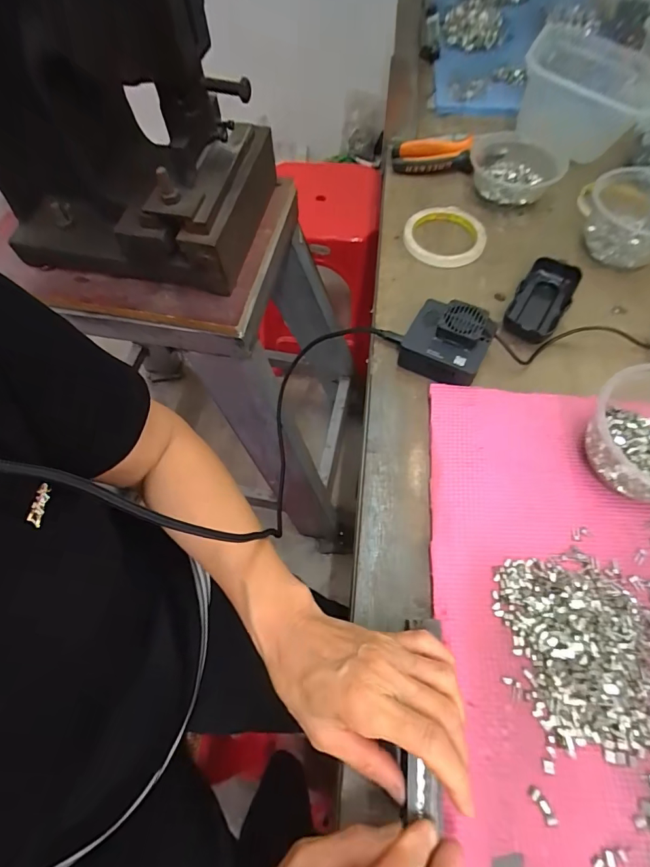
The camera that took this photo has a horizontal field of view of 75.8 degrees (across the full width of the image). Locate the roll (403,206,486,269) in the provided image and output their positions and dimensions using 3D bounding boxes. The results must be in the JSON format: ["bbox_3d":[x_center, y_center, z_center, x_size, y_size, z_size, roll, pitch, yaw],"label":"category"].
[{"bbox_3d":[0.148,-0.244,0.513,0.095,0.013,0.097,-1,62,3],"label":"roll"}]

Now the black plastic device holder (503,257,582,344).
[{"bbox_3d":[0.232,-0.141,0.448,0.053,0.022,0.117,32,69,18],"label":"black plastic device holder"}]

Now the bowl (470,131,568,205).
[{"bbox_3d":[0.245,-0.344,0.543,0.113,0.039,0.104,16,65,11],"label":"bowl"}]

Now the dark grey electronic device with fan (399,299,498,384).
[{"bbox_3d":[0.121,-0.092,0.416,0.077,0.042,0.071,27,67,16],"label":"dark grey electronic device with fan"}]

